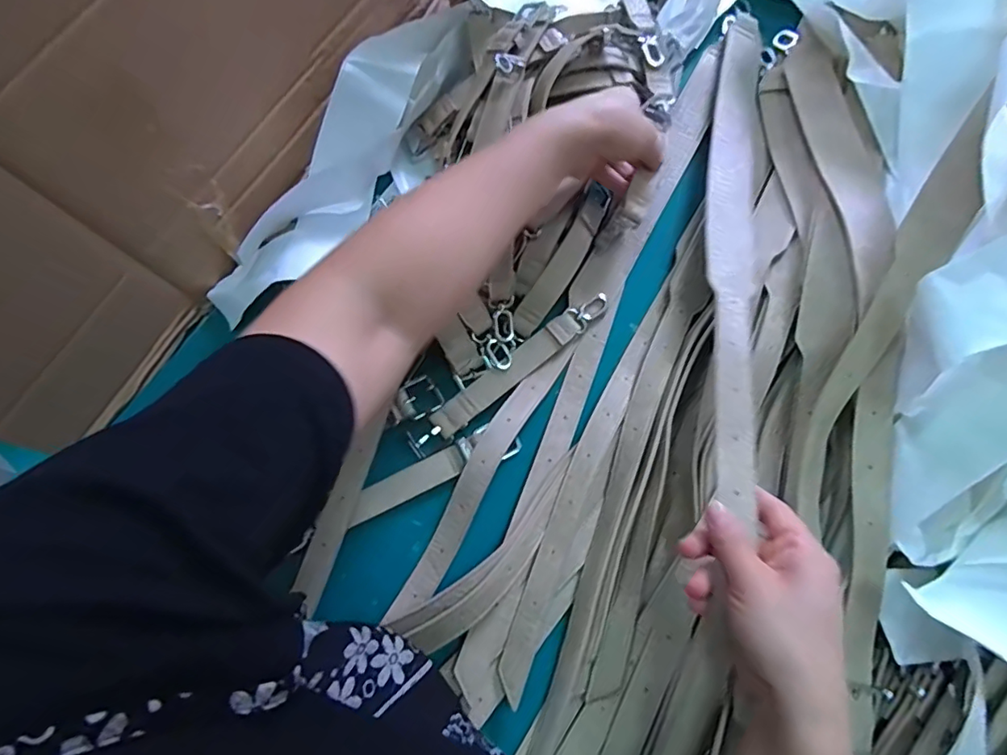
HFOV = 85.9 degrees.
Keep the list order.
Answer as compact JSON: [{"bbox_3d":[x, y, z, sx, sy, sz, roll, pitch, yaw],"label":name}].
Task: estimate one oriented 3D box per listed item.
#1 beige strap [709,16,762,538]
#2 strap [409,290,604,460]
[{"bbox_3d":[0.202,-0.134,0.464,0.043,0.032,0.517,12,63,4],"label":"beige strap"},{"bbox_3d":[0.007,-0.006,0.465,0.208,0.011,0.026,-38,77,-10],"label":"strap"}]

